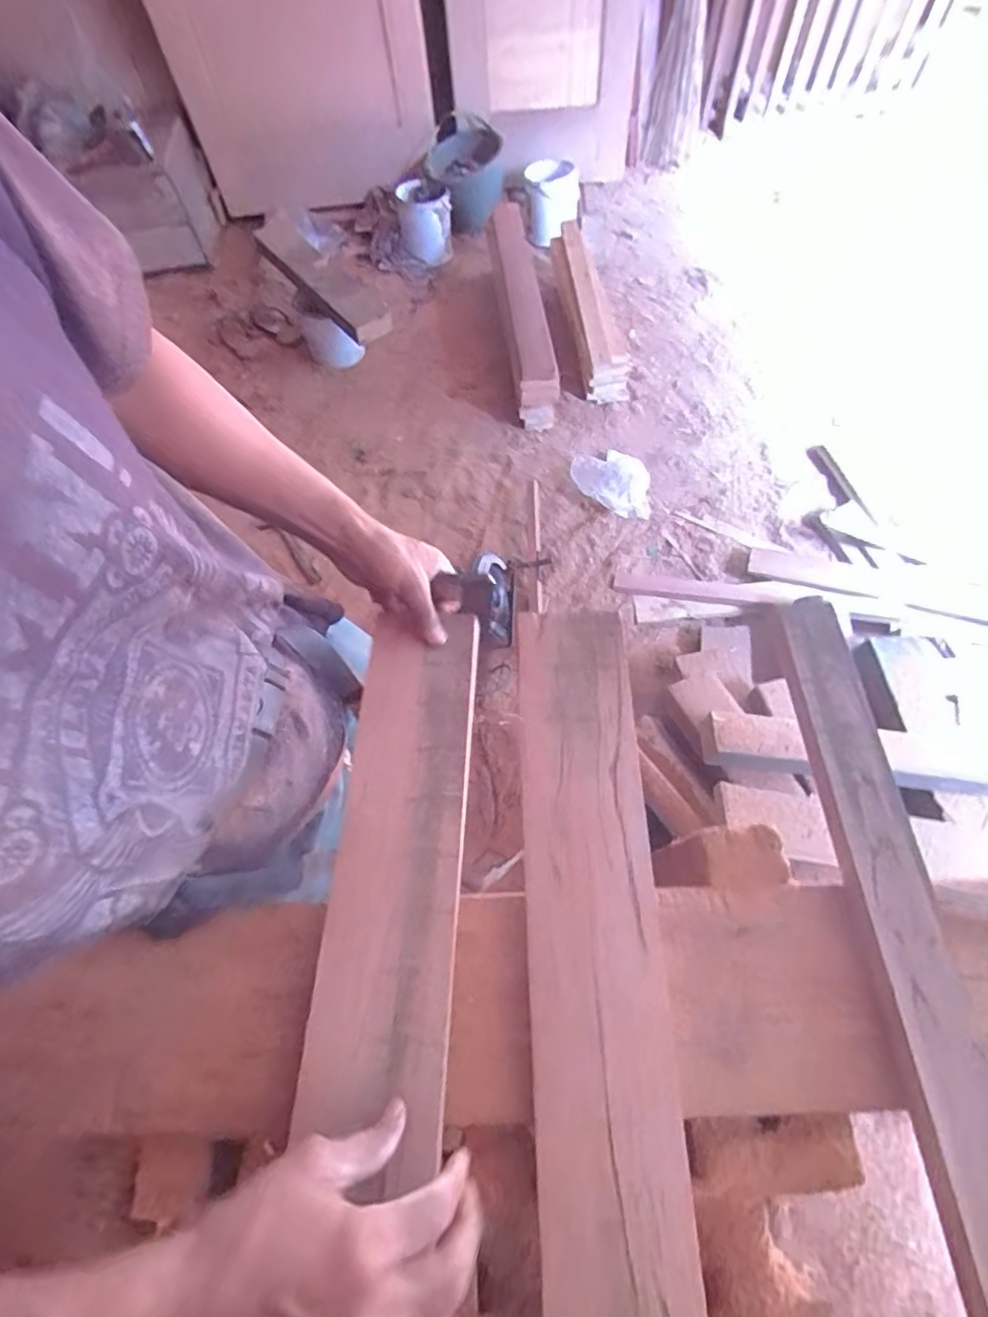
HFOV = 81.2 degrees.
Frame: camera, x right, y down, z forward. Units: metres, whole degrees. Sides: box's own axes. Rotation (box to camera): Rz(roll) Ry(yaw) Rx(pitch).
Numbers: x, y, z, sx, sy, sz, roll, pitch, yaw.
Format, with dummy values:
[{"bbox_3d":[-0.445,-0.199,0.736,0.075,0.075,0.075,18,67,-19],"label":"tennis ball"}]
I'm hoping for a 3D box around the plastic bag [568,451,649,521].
[{"bbox_3d":[0.313,-0.469,1.490,0.240,0.059,0.146,30,71,15],"label":"plastic bag"}]

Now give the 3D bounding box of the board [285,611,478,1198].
[{"bbox_3d":[-0.082,0.238,0.428,0.104,0.017,0.609,1,62,4],"label":"board"}]

